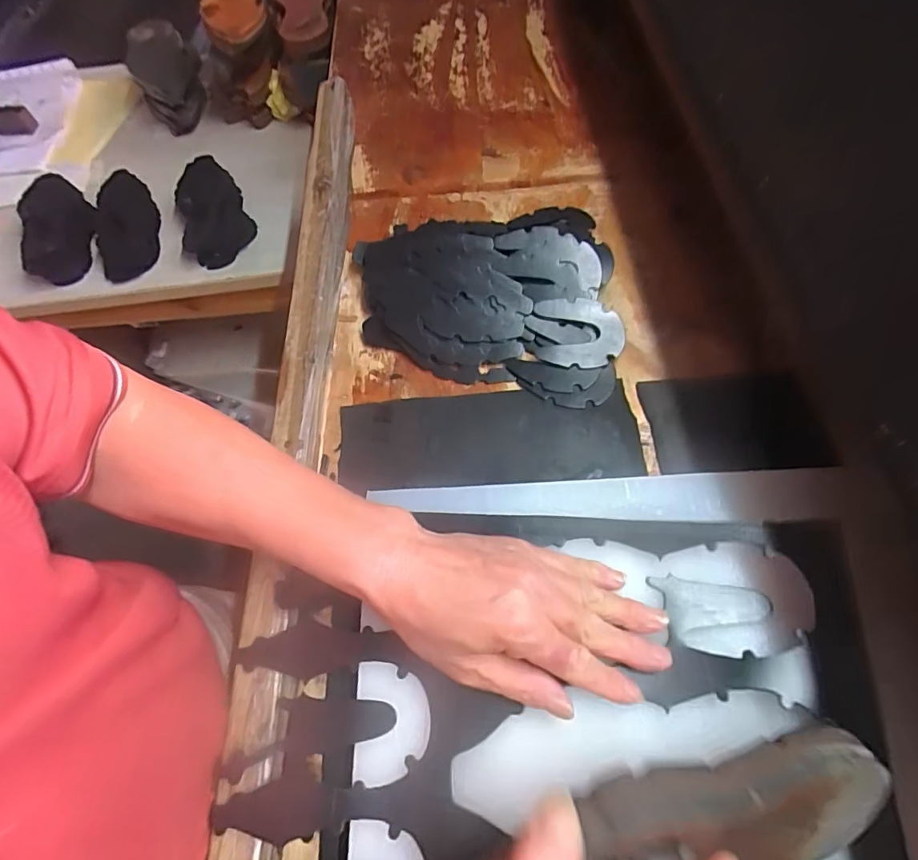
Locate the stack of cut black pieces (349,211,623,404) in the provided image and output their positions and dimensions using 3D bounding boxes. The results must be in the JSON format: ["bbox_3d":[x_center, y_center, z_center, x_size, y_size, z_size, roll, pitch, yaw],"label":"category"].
[{"bbox_3d":[0.024,-0.117,0.461,0.224,0.034,0.202,-1,60,1],"label":"stack of cut black pieces"}]

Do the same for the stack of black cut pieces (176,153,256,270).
[{"bbox_3d":[-0.404,-0.366,0.850,0.107,0.046,0.229,-17,61,-8],"label":"stack of black cut pieces"}]

